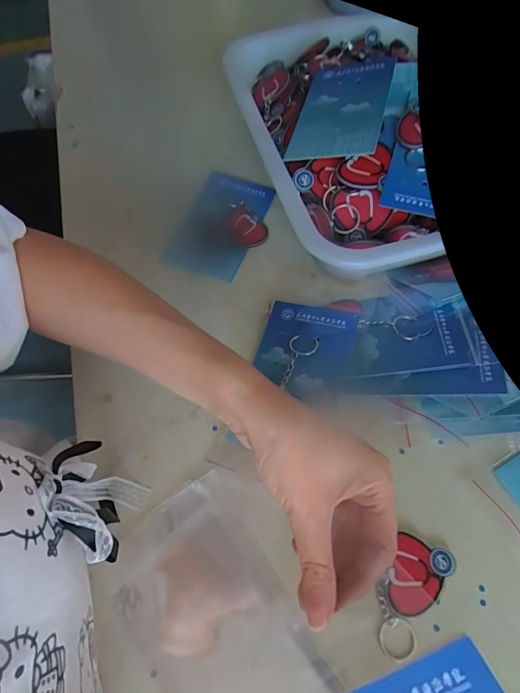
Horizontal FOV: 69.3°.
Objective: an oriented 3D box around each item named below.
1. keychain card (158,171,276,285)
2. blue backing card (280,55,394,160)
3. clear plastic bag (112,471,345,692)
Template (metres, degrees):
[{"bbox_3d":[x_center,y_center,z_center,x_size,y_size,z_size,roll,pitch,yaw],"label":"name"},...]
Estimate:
[{"bbox_3d":[-0.036,-0.127,0.391,0.082,0.010,0.128,20,66,9],"label":"keychain card"},{"bbox_3d":[0.073,-0.215,0.338,0.075,0.005,0.126,7,66,23],"label":"blue backing card"},{"bbox_3d":[-0.017,0.200,0.248,0.095,0.012,0.207,-31,68,-14],"label":"clear plastic bag"}]

